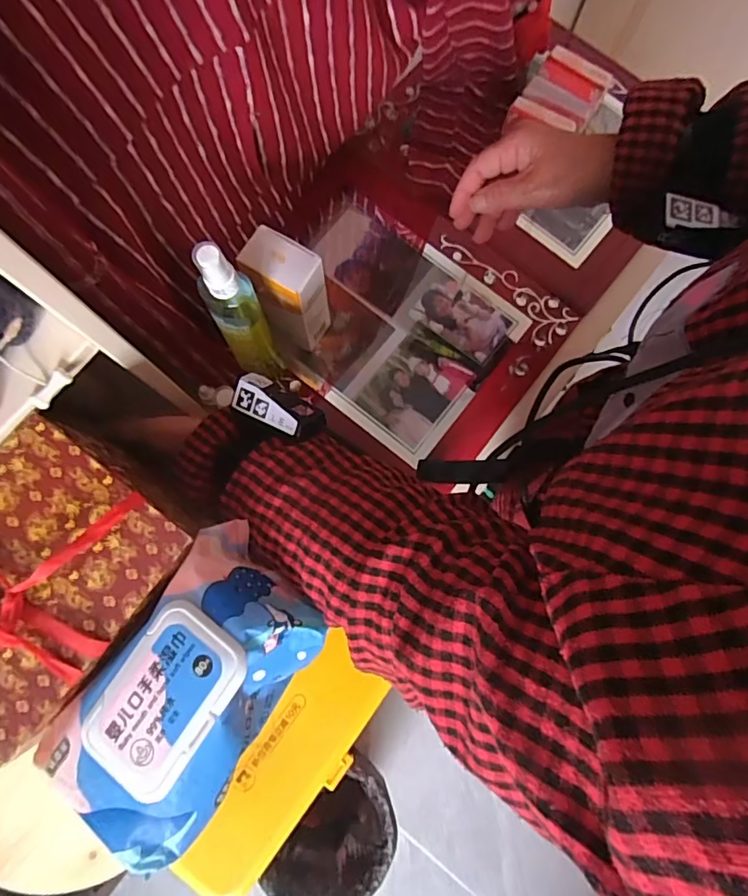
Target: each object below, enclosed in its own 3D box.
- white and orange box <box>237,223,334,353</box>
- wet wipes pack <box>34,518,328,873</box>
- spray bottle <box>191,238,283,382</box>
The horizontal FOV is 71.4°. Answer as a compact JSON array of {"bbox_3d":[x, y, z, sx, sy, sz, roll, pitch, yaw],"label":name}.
[{"bbox_3d":[-0.078,-0.139,0.493,0.062,0.138,0.044,24,77,5],"label":"white and orange box"},{"bbox_3d":[-0.109,0.144,0.310,0.102,0.055,0.177,34,78,8],"label":"wet wipes pack"},{"bbox_3d":[-0.111,-0.106,0.434,0.039,0.202,0.031,-26,77,-7],"label":"spray bottle"}]

